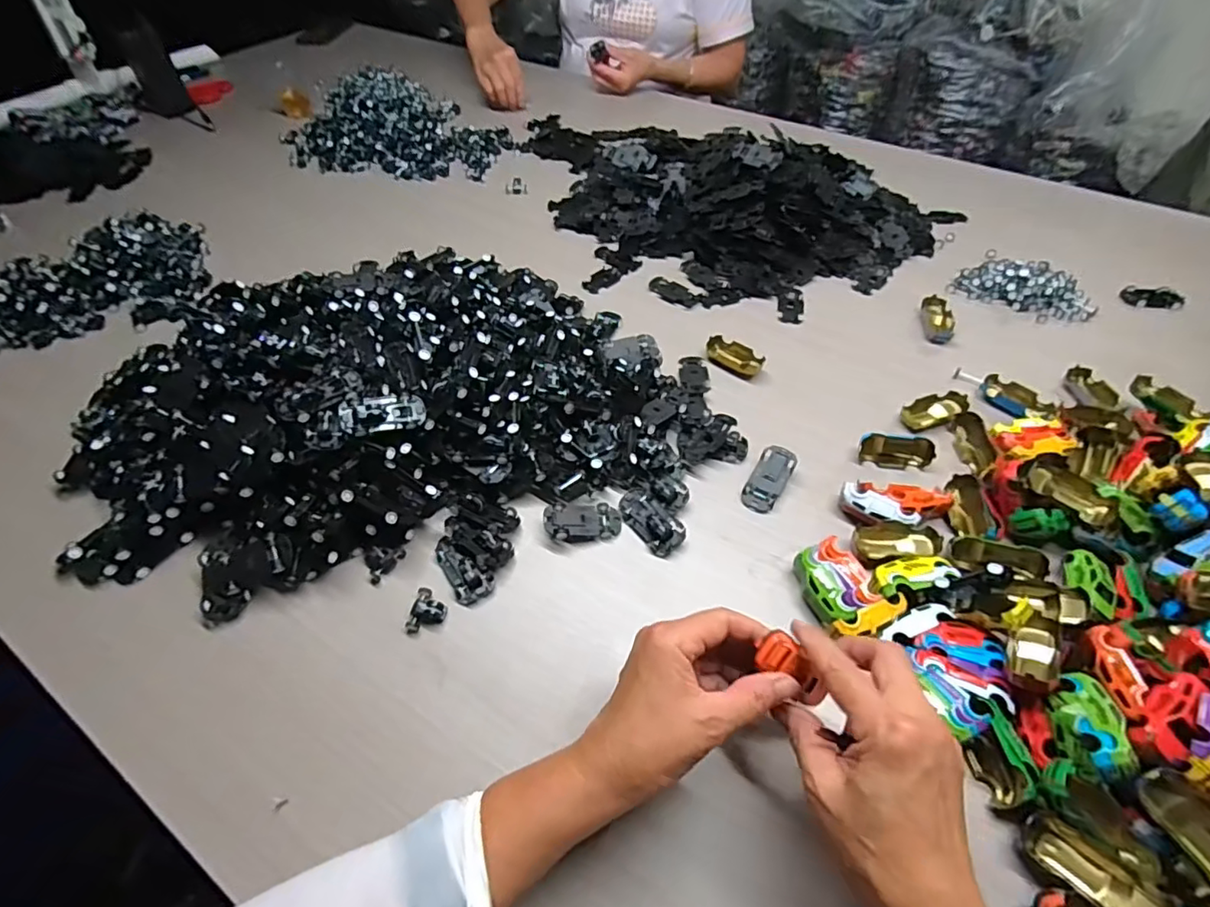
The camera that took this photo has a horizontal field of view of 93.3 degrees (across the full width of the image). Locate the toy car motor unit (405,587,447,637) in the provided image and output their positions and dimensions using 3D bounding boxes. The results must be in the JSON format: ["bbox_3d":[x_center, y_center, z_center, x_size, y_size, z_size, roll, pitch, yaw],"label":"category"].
[{"bbox_3d":[-0.135,0.120,0.435,0.025,0.011,0.035,7,51,6],"label":"toy car motor unit"}]

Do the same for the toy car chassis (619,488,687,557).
[{"bbox_3d":[0.038,0.054,0.484,0.031,0.015,0.068,-28,56,-21],"label":"toy car chassis"}]

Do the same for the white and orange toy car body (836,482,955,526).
[{"bbox_3d":[0.245,0.048,0.481,0.088,0.028,0.034,7,51,7],"label":"white and orange toy car body"}]

